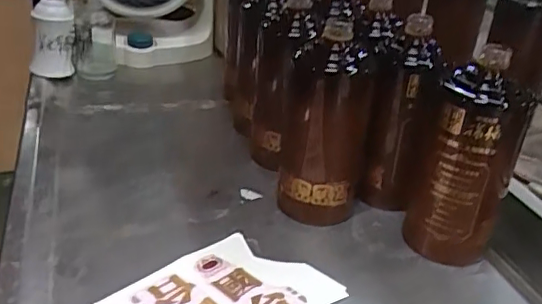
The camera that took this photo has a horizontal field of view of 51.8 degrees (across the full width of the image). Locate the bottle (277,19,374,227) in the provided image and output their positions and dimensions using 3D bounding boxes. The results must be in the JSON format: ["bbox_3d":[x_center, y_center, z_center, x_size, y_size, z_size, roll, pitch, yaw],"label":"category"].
[{"bbox_3d":[0.054,-0.024,0.542,0.080,0.183,0.077,8,27,4],"label":"bottle"}]

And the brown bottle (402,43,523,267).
[{"bbox_3d":[0.174,0.007,0.505,0.078,0.186,0.081,13,28,13],"label":"brown bottle"}]

